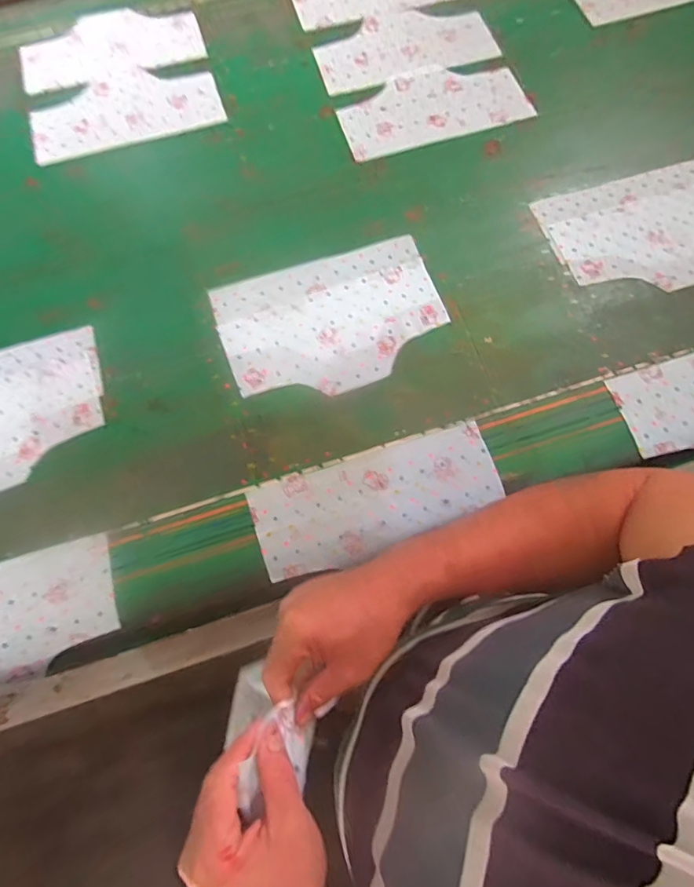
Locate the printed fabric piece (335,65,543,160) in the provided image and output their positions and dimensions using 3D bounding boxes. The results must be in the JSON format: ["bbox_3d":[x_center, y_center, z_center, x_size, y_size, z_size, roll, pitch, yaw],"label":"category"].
[{"bbox_3d":[0.148,-0.590,0.852,0.322,0.007,0.162,-18,72,-4],"label":"printed fabric piece"}]

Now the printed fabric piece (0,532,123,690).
[{"bbox_3d":[-0.450,0.228,0.605,0.323,0.009,0.147,-17,73,-5],"label":"printed fabric piece"}]

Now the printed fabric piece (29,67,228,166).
[{"bbox_3d":[-0.393,-0.597,0.874,0.325,0.006,0.172,-15,73,-3],"label":"printed fabric piece"}]

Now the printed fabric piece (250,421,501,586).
[{"bbox_3d":[0.040,0.071,0.640,0.317,0.004,0.126,-18,72,-4],"label":"printed fabric piece"}]

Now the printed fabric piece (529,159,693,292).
[{"bbox_3d":[0.477,-0.336,0.762,0.320,0.011,0.208,-18,72,-4],"label":"printed fabric piece"}]

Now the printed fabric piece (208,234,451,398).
[{"bbox_3d":[-0.020,-0.182,0.724,0.318,0.006,0.215,-18,72,-4],"label":"printed fabric piece"}]

